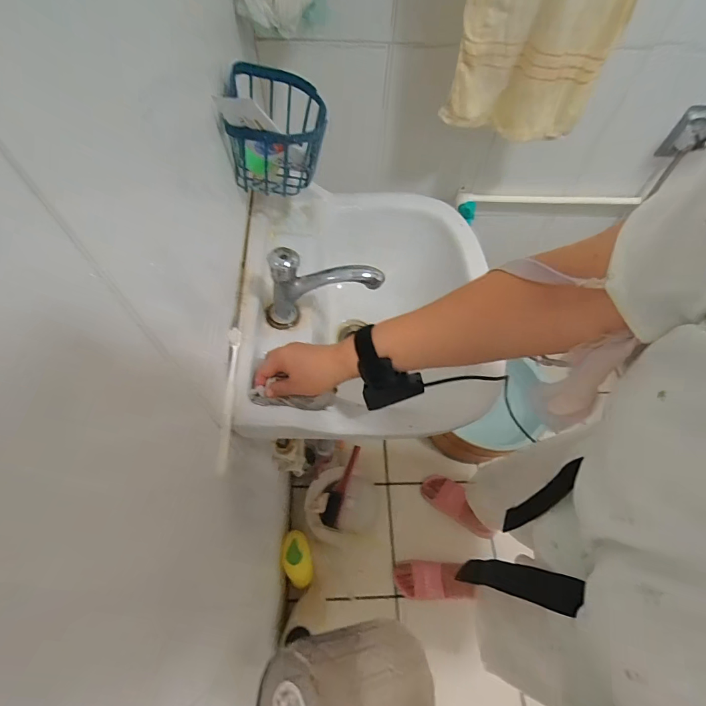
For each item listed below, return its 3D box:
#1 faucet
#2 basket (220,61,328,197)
[{"bbox_3d":[-0.043,-0.089,0.528,0.157,0.124,0.042,-5,61,-6],"label":"faucet"},{"bbox_3d":[-0.103,-0.302,0.548,0.126,0.121,0.148,-1,60,-4],"label":"basket"}]

